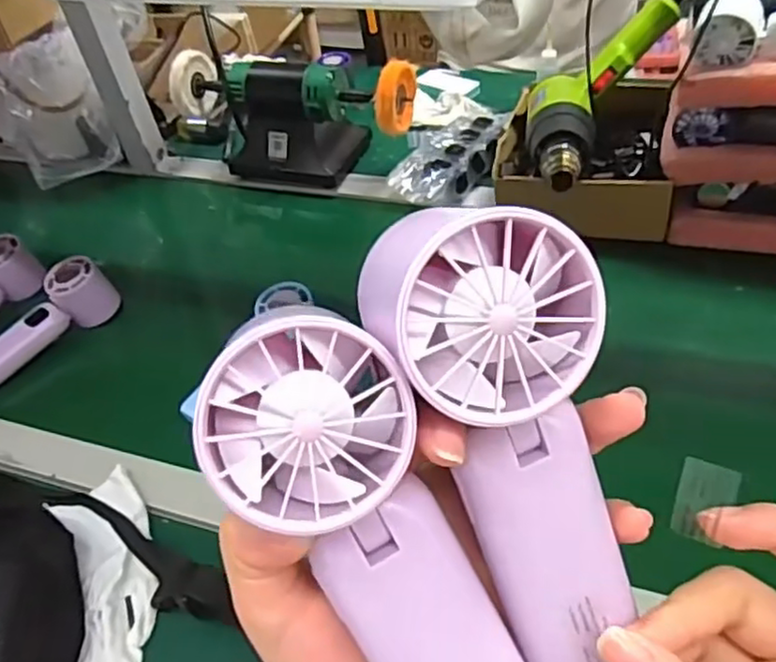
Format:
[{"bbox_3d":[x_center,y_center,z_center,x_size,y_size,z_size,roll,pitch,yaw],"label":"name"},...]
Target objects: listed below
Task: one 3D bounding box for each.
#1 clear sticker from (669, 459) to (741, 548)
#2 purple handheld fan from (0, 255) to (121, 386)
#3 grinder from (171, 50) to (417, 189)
[{"bbox_3d":[0.096,0.052,0.207,0.016,0.025,0.004,19,21,36],"label":"clear sticker"},{"bbox_3d":[-0.353,-0.007,0.702,0.047,0.061,0.156,31,68,34],"label":"purple handheld fan"},{"bbox_3d":[-0.116,-0.265,0.844,0.304,0.131,0.098,12,46,20],"label":"grinder"}]

